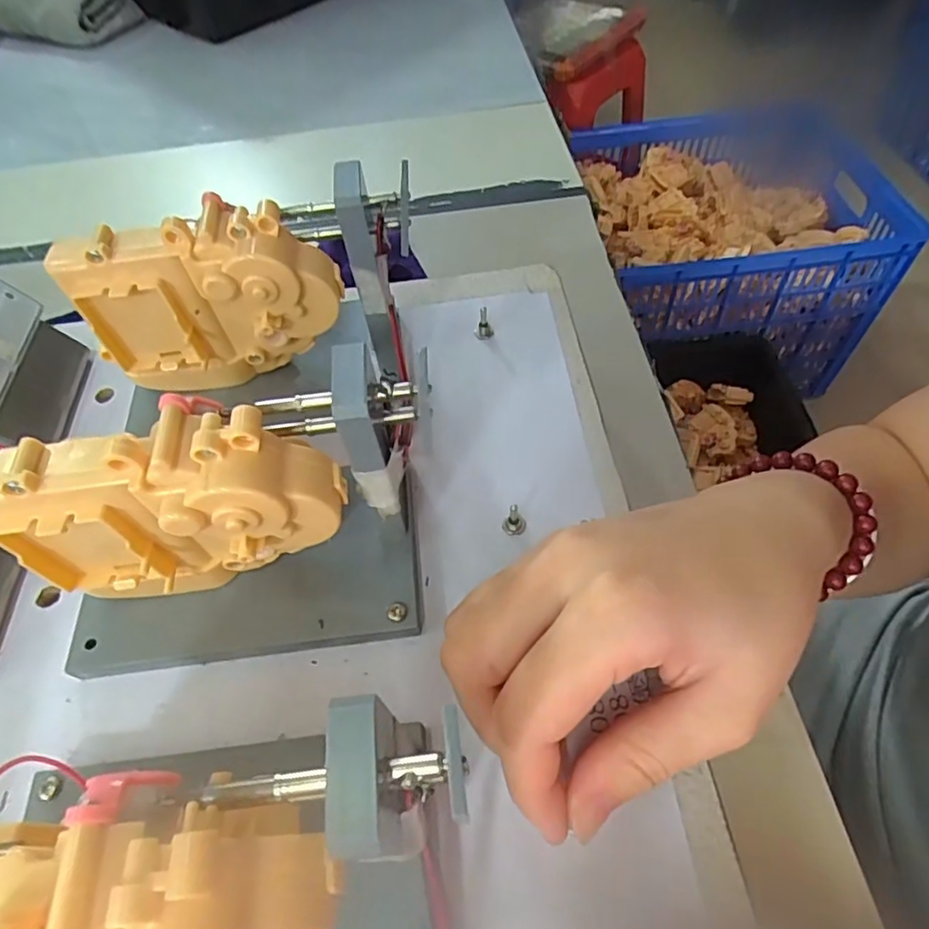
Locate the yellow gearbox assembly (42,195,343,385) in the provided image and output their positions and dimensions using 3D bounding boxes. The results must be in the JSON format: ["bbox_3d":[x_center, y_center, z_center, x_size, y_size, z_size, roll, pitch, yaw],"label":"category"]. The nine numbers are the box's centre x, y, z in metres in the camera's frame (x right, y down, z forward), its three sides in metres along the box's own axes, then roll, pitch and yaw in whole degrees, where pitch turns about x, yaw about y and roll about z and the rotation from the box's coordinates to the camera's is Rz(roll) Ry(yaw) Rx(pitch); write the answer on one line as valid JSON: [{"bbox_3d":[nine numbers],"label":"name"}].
[{"bbox_3d":[-0.097,-0.063,0.237,0.093,0.070,0.027,-3,55,2],"label":"yellow gearbox assembly"}]

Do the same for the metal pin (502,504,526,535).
[{"bbox_3d":[0.019,0.022,0.228,0.007,0.012,0.008,-26,58,-13],"label":"metal pin"}]

